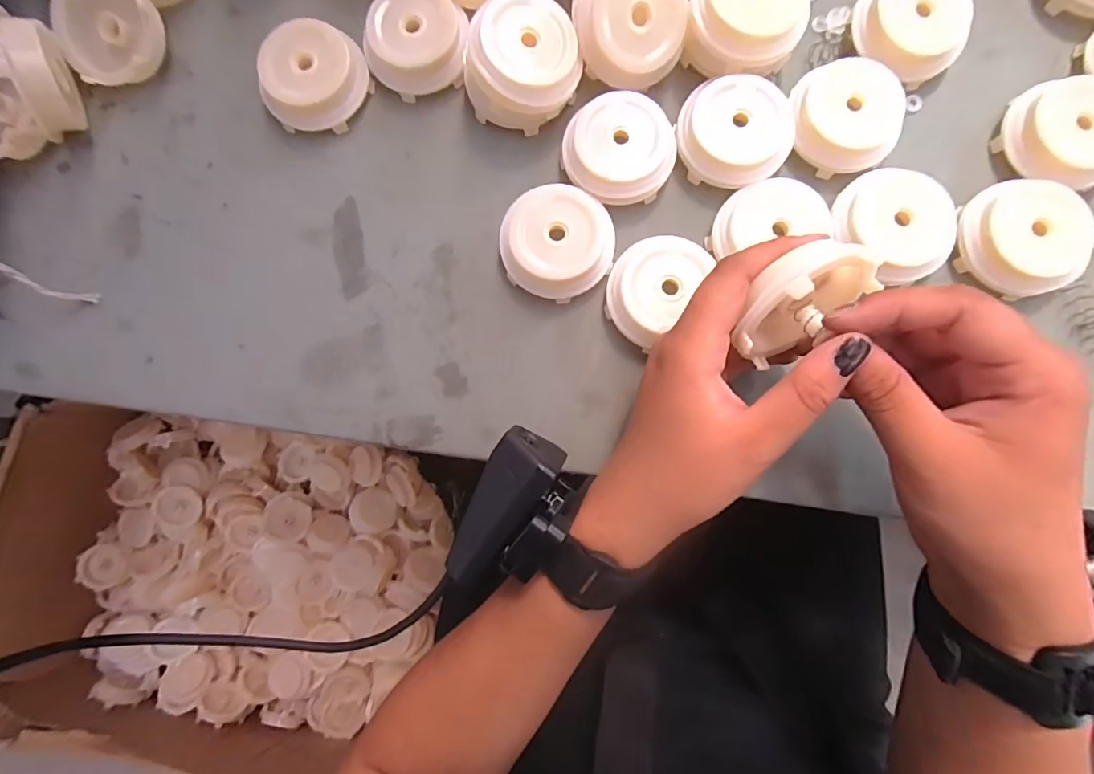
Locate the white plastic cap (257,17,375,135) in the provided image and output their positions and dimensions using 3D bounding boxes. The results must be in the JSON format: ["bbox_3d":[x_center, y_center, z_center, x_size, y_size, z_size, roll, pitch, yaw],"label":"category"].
[{"bbox_3d":[-0.125,-0.166,0.268,0.053,0.021,0.048,3,85,1],"label":"white plastic cap"}]

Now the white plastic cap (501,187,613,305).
[{"bbox_3d":[0.006,-0.074,0.255,0.056,0.019,0.053,0,85,1],"label":"white plastic cap"}]

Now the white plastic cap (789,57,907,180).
[{"bbox_3d":[0.155,-0.139,0.256,0.052,0.016,0.050,0,85,1],"label":"white plastic cap"}]

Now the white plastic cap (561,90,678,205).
[{"bbox_3d":[0.038,-0.123,0.258,0.057,0.015,0.052,0,85,1],"label":"white plastic cap"}]

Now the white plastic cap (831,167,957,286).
[{"bbox_3d":[0.176,-0.083,0.250,0.054,0.014,0.057,-42,86,-3],"label":"white plastic cap"}]

